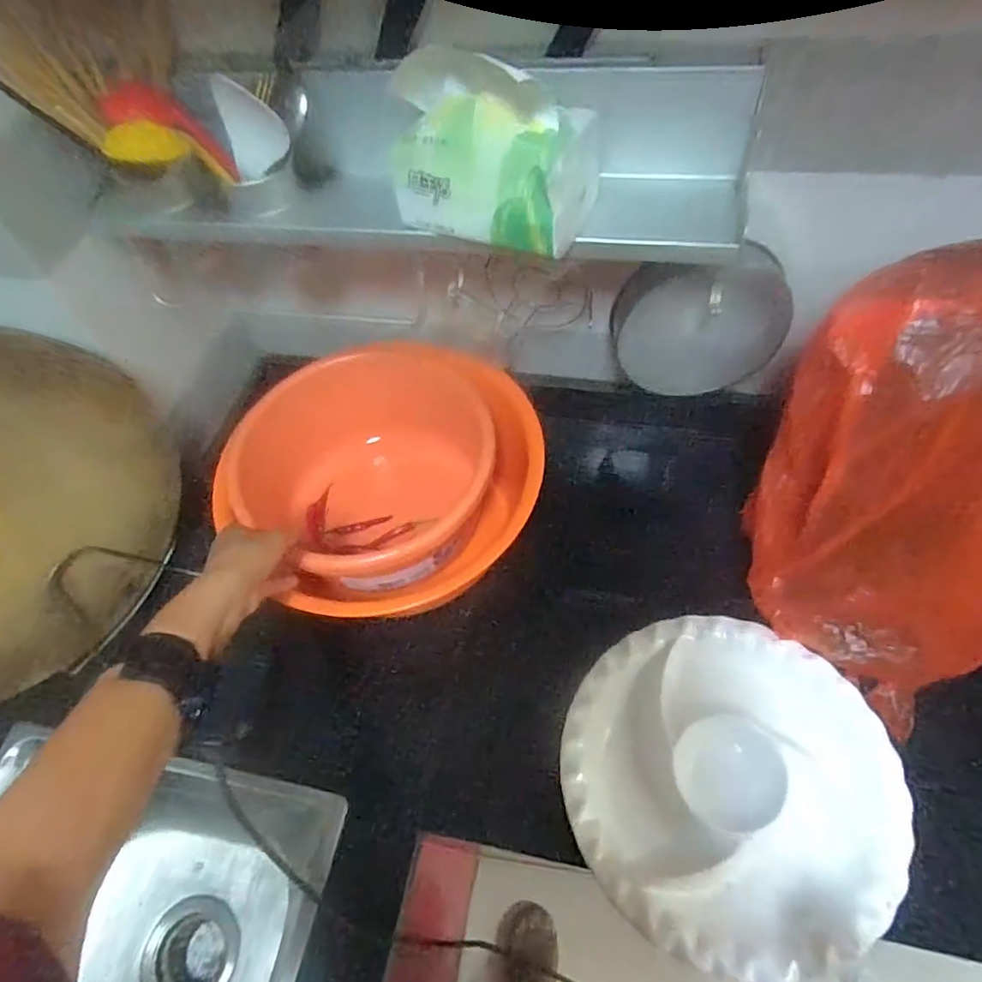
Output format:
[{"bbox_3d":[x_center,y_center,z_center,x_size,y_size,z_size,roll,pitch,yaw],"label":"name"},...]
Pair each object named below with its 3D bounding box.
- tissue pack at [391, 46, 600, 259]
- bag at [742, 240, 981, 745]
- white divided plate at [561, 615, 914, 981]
[{"bbox_3d":[0.000,-0.264,0.466,0.150,0.107,0.099,21,61,17],"label":"tissue pack"},{"bbox_3d":[0.411,-0.007,0.526,0.295,0.324,0.250,-21,58,-9],"label":"bag"},{"bbox_3d":[0.219,0.258,0.554,0.287,0.045,0.284,-2,57,3],"label":"white divided plate"}]

